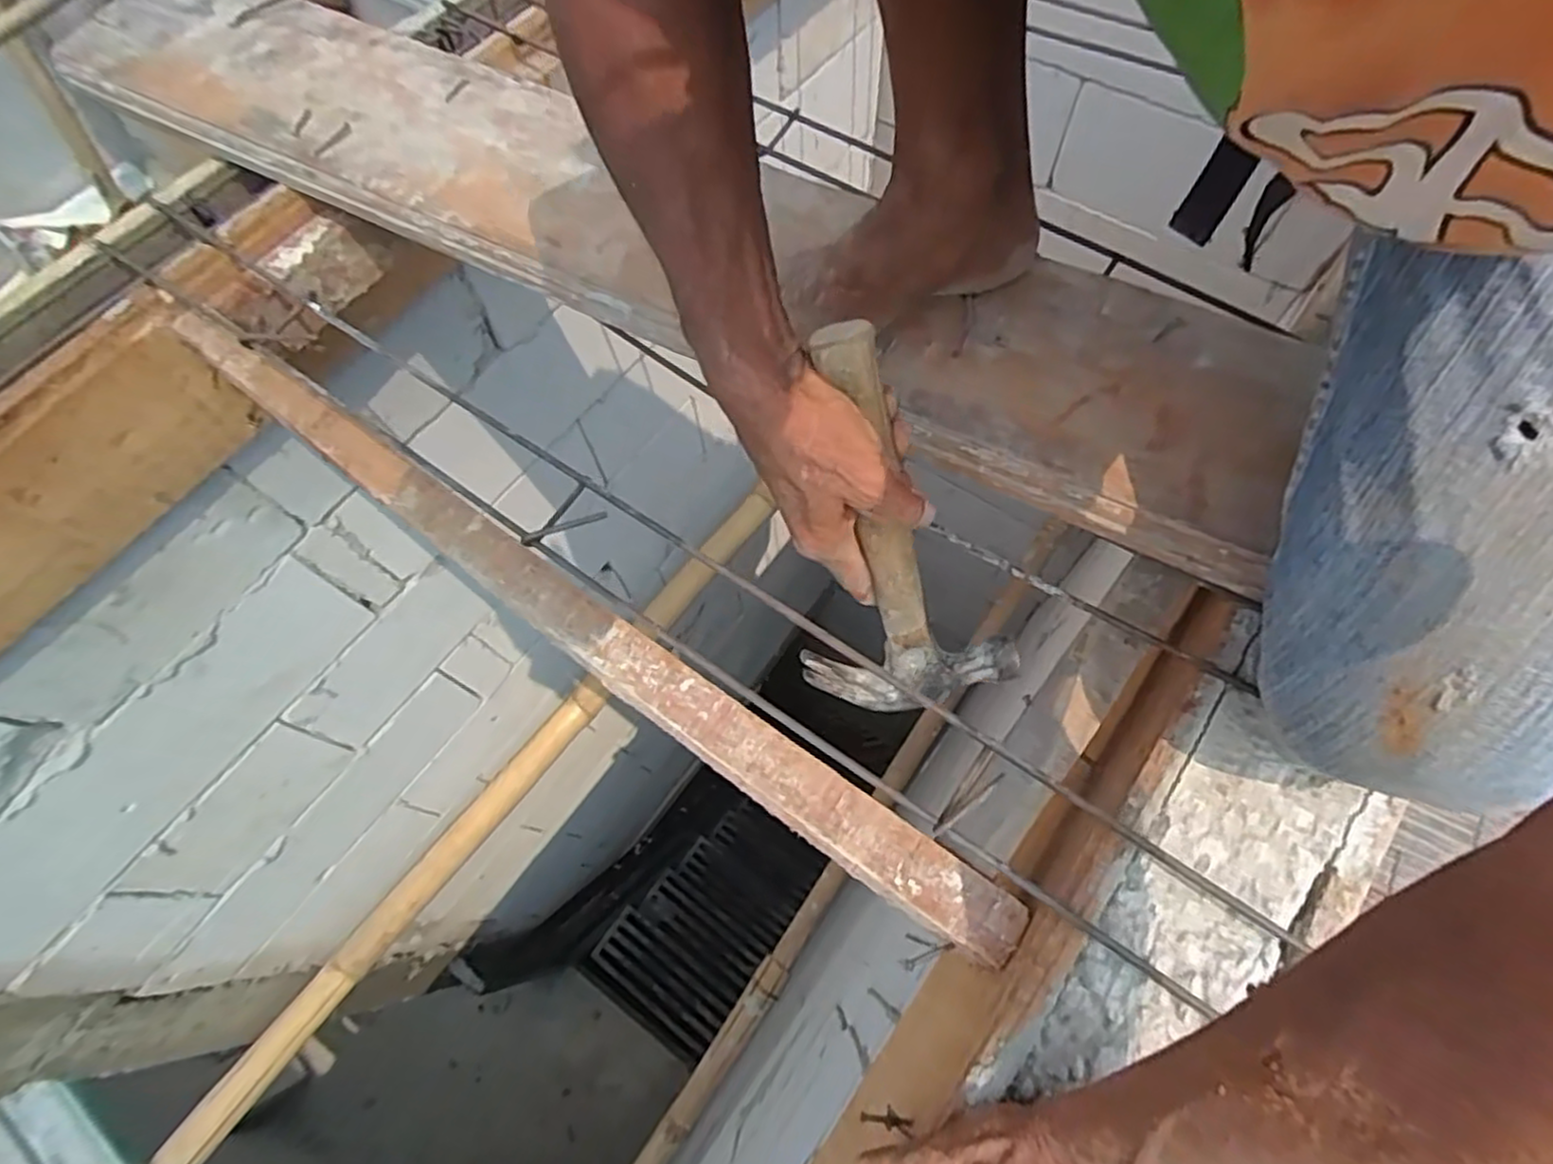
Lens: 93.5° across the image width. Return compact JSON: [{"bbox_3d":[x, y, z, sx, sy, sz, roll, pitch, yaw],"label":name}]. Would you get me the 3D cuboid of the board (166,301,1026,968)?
[{"bbox_3d":[-0.177,-0.005,0.494,0.739,0.021,0.044,34,72,15],"label":"board"}]

